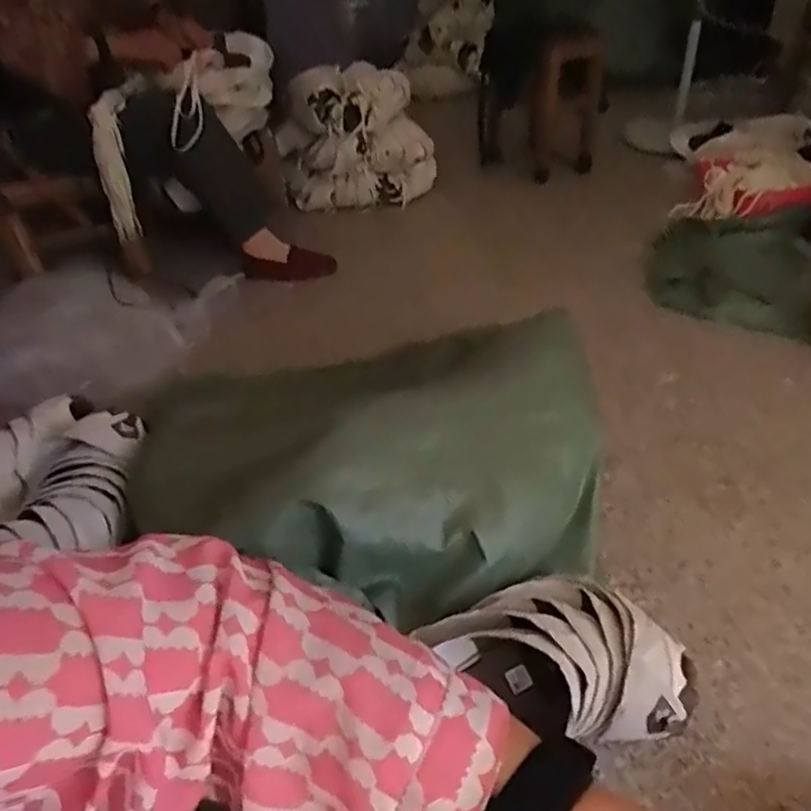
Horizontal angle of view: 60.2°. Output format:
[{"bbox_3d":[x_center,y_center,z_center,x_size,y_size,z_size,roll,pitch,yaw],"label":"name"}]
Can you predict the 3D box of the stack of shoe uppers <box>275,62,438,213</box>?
[{"bbox_3d":[-0.130,-0.661,1.782,0.364,0.349,0.191,-32,46,-33],"label":"stack of shoe uppers"}]

